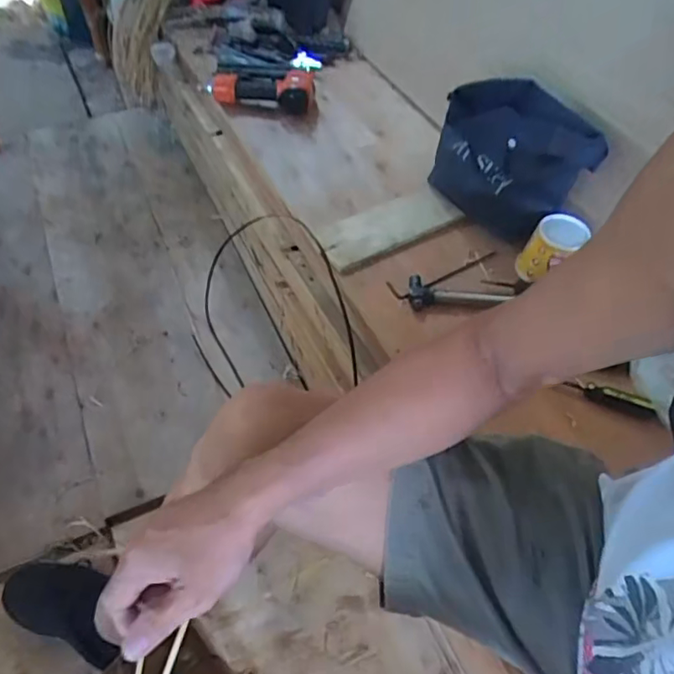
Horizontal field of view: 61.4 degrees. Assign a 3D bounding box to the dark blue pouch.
[{"bbox_3d":[0.244,-0.269,0.860,0.232,0.213,0.057,43,39,12],"label":"dark blue pouch"}]

